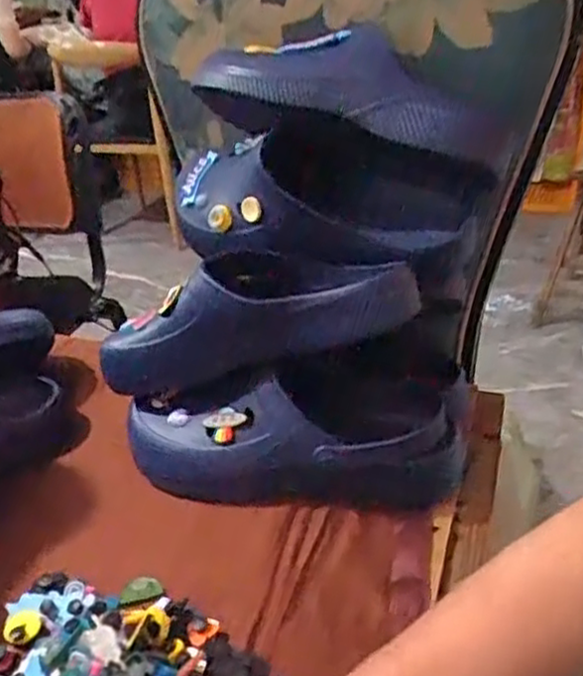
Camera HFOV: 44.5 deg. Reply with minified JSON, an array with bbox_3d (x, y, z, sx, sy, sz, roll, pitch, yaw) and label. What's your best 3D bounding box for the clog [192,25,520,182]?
[{"bbox_3d":[0.058,-0.220,0.627,0.265,0.100,0.142,6,27,-15],"label":"clog"}]

